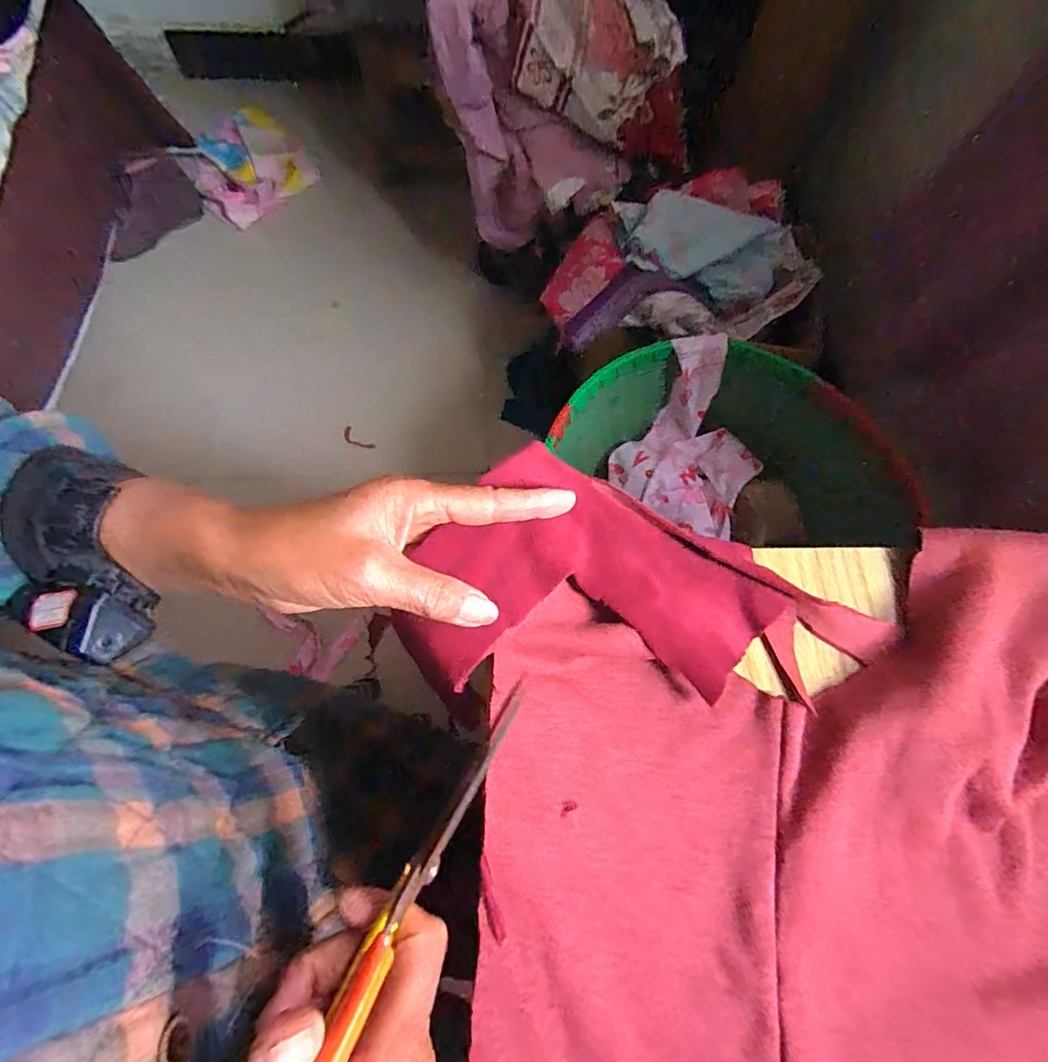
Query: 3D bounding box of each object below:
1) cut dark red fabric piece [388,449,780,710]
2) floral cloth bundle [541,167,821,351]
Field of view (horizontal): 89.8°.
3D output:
[{"bbox_3d":[0.037,0.036,0.275,0.180,0.021,0.127,25,71,6],"label":"cut dark red fabric piece"},{"bbox_3d":[0.273,-0.478,0.909,0.454,0.132,0.261,-10,72,-6],"label":"floral cloth bundle"}]

